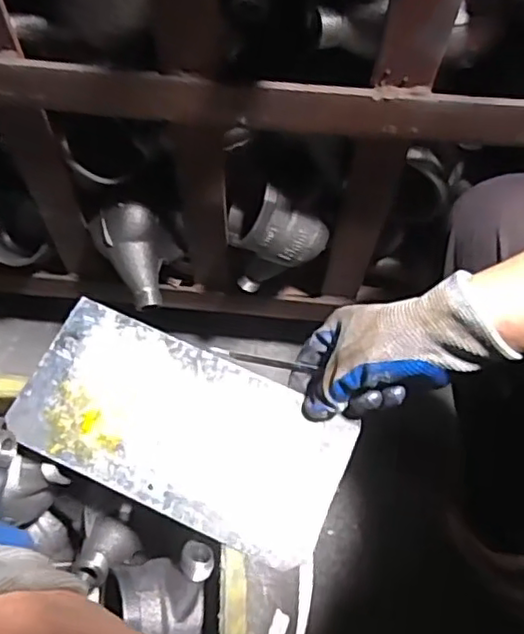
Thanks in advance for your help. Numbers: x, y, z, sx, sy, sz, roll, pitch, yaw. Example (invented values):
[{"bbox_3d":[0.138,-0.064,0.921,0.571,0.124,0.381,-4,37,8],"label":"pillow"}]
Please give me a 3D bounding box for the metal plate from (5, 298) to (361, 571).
[{"bbox_3d":[-0.058,0.080,0.458,0.233,0.008,0.119,23,66,9],"label":"metal plate"}]

